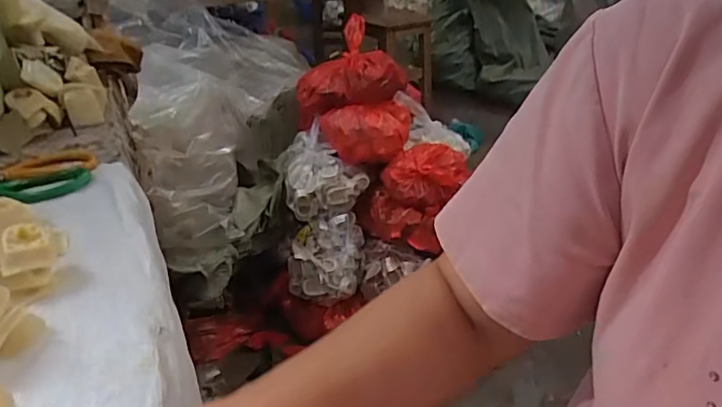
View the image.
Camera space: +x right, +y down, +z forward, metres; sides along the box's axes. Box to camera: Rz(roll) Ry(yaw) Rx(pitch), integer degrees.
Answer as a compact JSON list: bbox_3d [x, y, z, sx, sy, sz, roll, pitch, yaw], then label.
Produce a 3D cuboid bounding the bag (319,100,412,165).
[{"bbox_3d":[0.029,-0.180,1.302,0.221,0.104,0.146,-10,34,-14],"label":"bag"}]

